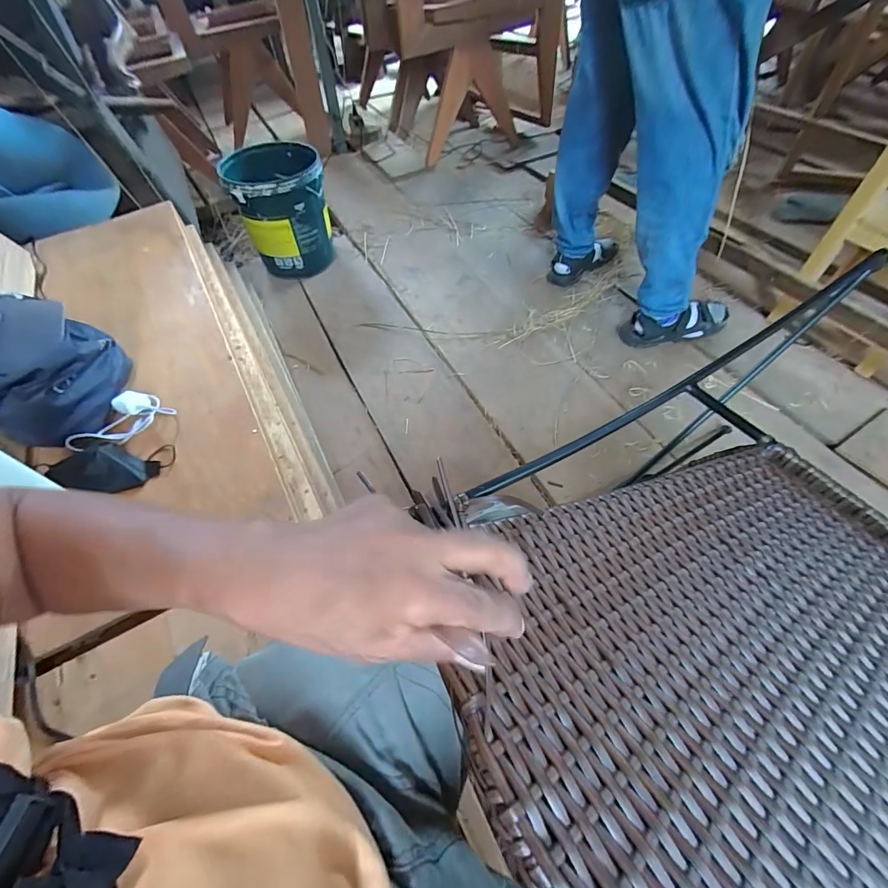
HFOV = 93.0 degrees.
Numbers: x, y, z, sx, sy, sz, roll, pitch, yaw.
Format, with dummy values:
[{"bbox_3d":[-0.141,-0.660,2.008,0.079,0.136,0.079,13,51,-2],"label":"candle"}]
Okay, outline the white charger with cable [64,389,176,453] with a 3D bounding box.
[{"bbox_3d":[-0.538,-0.035,0.693,0.087,0.034,0.145,31,61,23],"label":"white charger with cable"}]

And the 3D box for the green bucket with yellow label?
[{"bbox_3d":[-0.524,-0.762,1.419,0.288,0.346,0.277,-14,54,-7],"label":"green bucket with yellow label"}]

